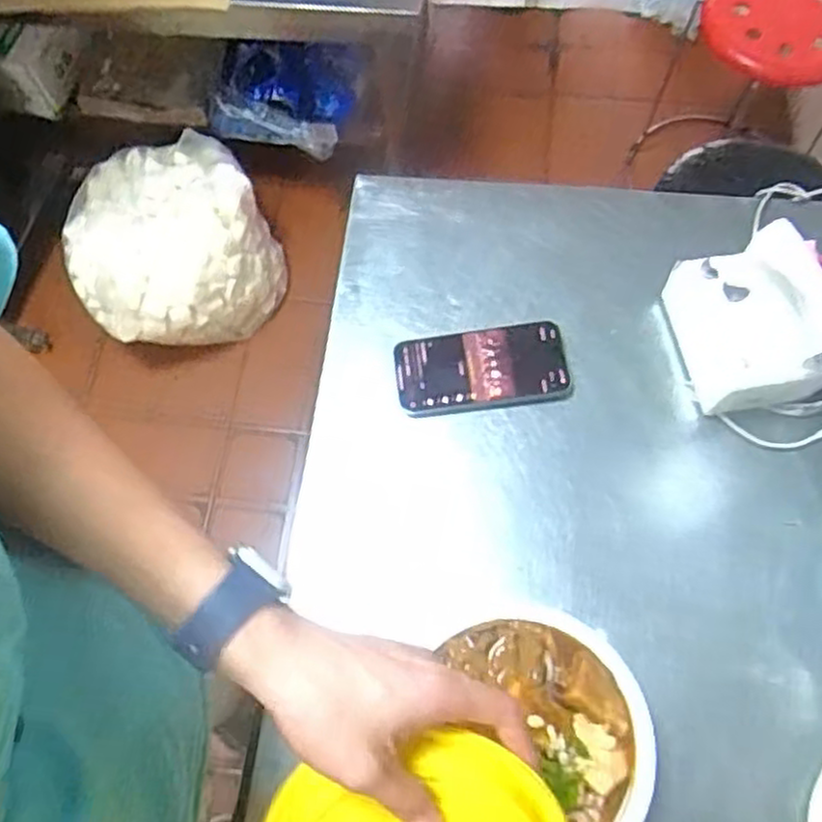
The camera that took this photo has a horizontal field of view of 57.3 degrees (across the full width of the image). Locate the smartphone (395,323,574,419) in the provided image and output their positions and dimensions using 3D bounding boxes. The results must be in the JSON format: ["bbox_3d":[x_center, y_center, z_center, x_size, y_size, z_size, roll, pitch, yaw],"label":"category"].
[{"bbox_3d":[0.060,-0.034,0.636,0.145,0.016,0.070,-5,67,-1],"label":"smartphone"}]

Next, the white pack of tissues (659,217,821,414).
[{"bbox_3d":[0.266,-0.071,0.595,0.087,0.106,0.121,-13,67,-4],"label":"white pack of tissues"}]

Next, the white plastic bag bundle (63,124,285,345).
[{"bbox_3d":[-0.463,-0.299,1.499,0.363,0.259,0.342,-1,67,1],"label":"white plastic bag bundle"}]

